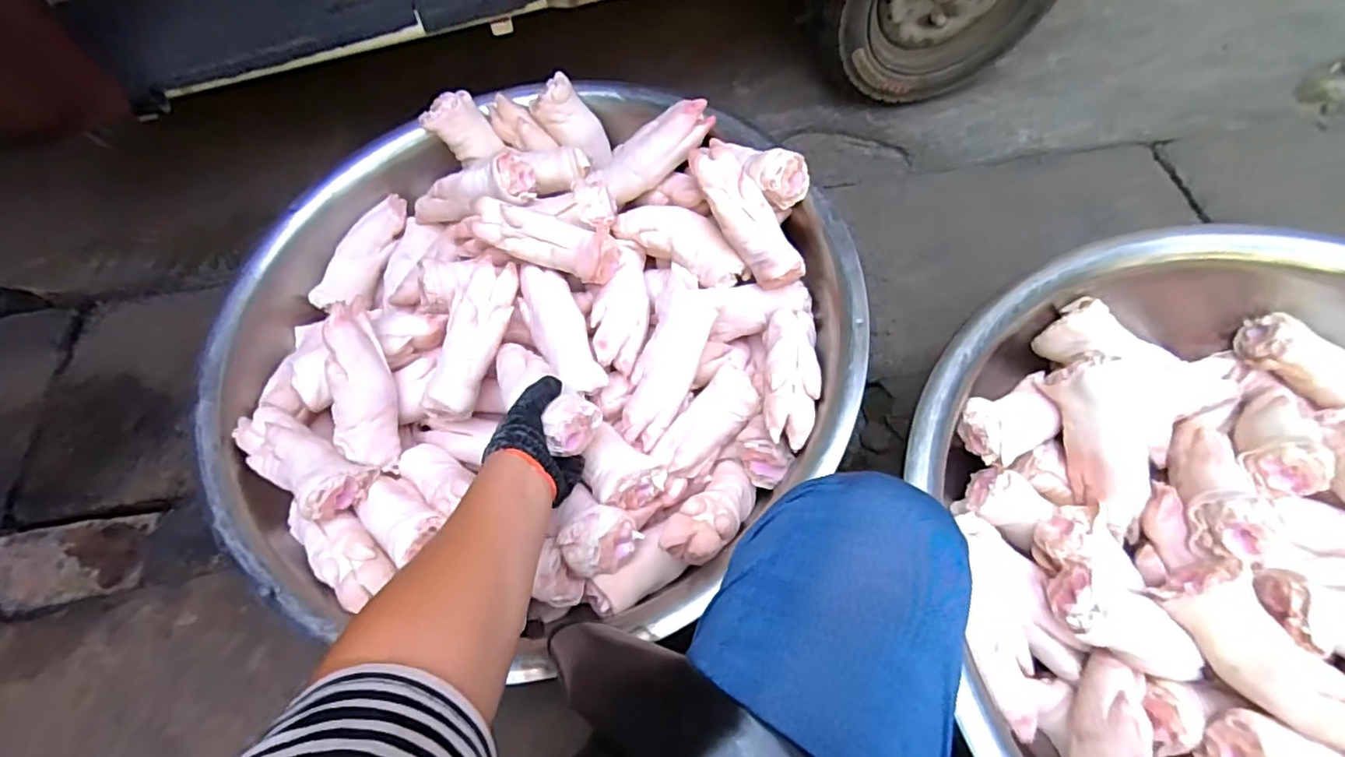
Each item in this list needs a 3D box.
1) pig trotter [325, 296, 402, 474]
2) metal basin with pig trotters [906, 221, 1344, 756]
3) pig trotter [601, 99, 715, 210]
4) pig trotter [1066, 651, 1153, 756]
[{"bbox_3d":[-0.323,0.010,0.621,0.055,0.043,0.171,-9,93,-6],"label":"pig trotter"},{"bbox_3d":[0.560,0.203,0.540,0.668,0.221,0.713,1,66,-1],"label":"metal basin with pig trotters"},{"bbox_3d":[-0.018,-0.267,0.709,0.147,0.046,0.065,-39,71,9],"label":"pig trotter"},{"bbox_3d":[0.380,0.323,0.511,0.065,0.055,0.162,24,68,9],"label":"pig trotter"}]

